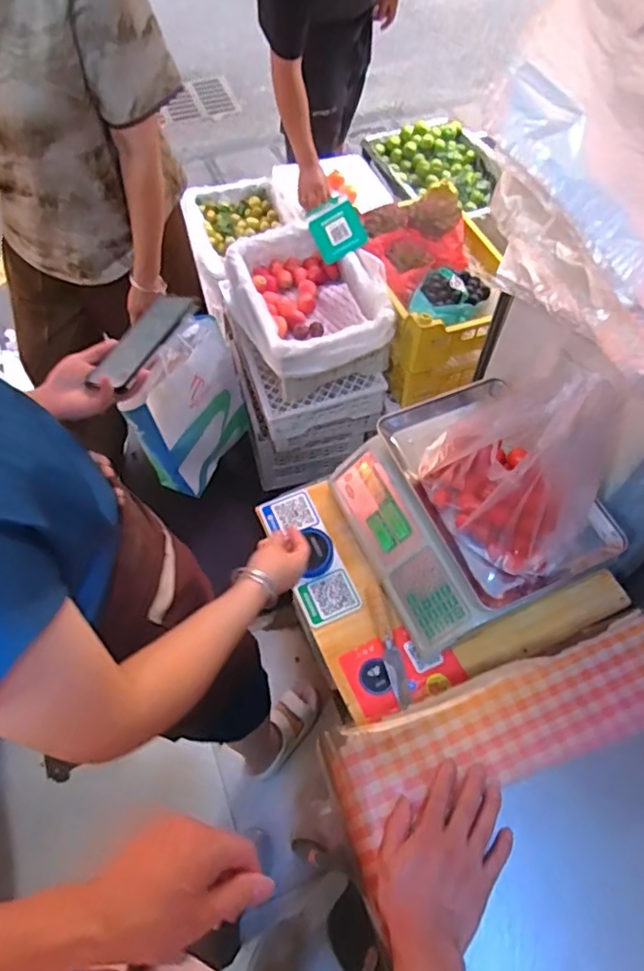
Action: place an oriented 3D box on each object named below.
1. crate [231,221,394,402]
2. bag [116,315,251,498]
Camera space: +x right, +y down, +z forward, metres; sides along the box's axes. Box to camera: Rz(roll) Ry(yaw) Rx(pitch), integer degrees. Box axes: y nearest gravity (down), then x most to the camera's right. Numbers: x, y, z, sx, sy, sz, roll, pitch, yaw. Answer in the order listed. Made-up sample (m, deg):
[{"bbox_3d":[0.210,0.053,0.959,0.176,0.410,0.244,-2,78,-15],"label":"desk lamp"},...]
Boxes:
[{"bbox_3d":[-0.032,-0.401,1.345,0.311,0.179,0.389,-14,60,-8],"label":"crate"},{"bbox_3d":[-0.303,-0.185,1.406,0.095,0.379,0.320,24,62,13],"label":"bag"}]

